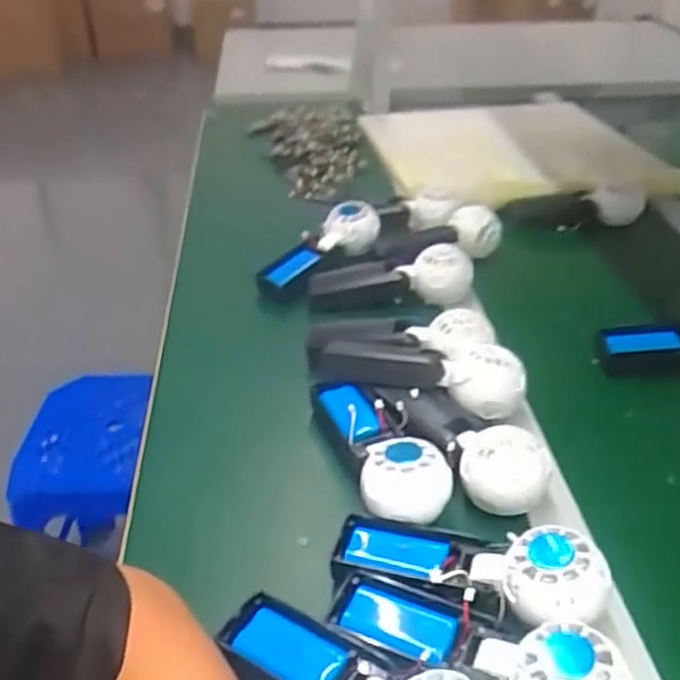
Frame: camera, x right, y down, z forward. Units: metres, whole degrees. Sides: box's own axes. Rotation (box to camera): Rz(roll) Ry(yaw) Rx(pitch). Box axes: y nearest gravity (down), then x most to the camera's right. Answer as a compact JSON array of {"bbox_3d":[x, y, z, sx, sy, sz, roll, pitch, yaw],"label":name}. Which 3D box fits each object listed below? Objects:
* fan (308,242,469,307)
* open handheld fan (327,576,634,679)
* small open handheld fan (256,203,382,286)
[{"bbox_3d":[0.054,-0.072,0.761,0.171,0.050,0.044,1,36,3],"label":"fan"},{"bbox_3d":[0.077,0.181,0.410,0.173,0.040,0.063,6,34,33],"label":"open handheld fan"},{"bbox_3d":[-0.020,-0.112,0.805,0.159,0.039,0.061,-30,45,-34],"label":"small open handheld fan"}]

